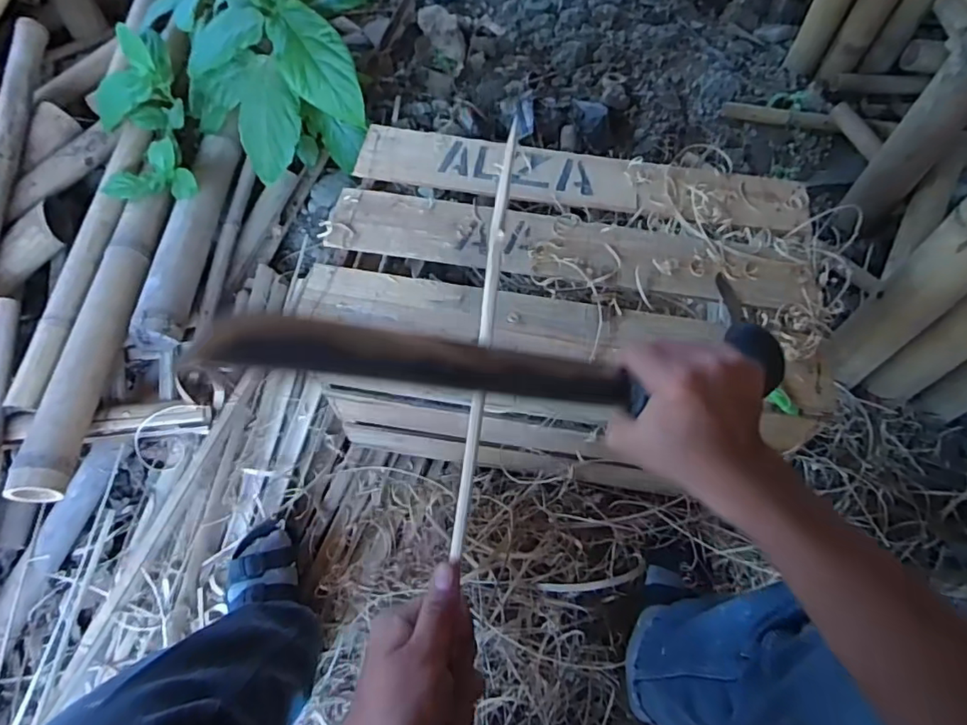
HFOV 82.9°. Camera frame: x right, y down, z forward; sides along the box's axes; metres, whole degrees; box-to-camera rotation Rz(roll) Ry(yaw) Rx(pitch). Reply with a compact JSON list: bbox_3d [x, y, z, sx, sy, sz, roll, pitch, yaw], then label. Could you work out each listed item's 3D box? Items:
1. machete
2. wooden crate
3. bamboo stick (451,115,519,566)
[{"bbox_3d":[0.026,0.000,0.352,0.379,0.029,0.054,3,61,-15],"label":"machete"},{"bbox_3d":[0.091,-0.045,0.797,0.574,0.376,0.358,12,61,3],"label":"wooden crate"},{"bbox_3d":[0.001,-0.019,0.351,0.009,0.010,0.281,7,85,1],"label":"bamboo stick"}]

